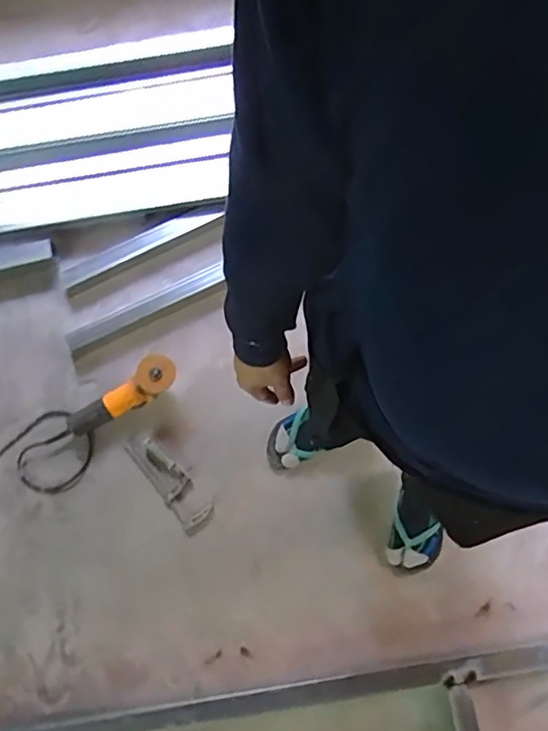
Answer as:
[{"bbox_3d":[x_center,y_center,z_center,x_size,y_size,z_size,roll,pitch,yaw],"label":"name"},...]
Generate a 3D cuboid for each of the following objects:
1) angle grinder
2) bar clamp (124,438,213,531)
[{"bbox_3d":[-0.358,0.080,1.362,0.270,0.082,0.086,-36,78,-12],"label":"angle grinder"},{"bbox_3d":[-0.242,0.264,1.339,0.077,0.028,0.234,-39,78,-13],"label":"bar clamp"}]

